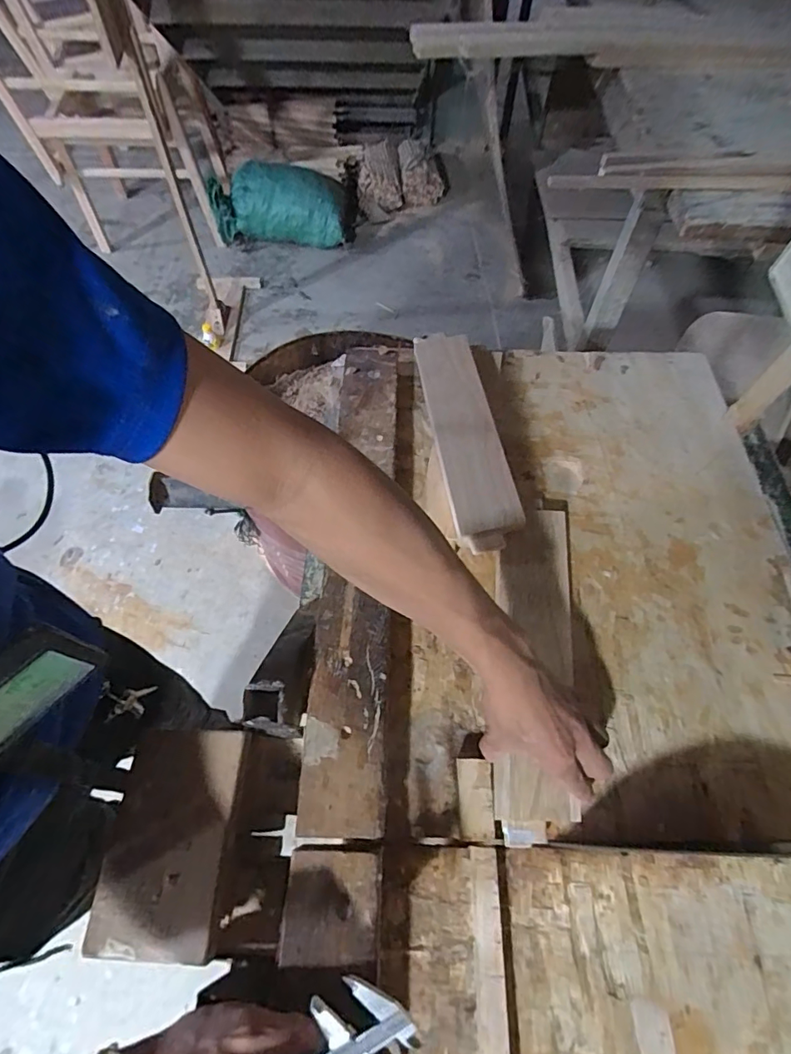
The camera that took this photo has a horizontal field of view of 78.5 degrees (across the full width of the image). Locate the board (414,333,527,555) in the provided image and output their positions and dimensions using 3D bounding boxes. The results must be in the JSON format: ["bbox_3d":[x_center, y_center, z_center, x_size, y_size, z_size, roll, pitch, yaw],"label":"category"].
[{"bbox_3d":[0.084,-0.116,0.580,0.075,0.015,0.317,-10,65,3],"label":"board"}]

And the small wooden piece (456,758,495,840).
[{"bbox_3d":[0.068,0.231,0.410,0.030,0.009,0.059,3,61,-1],"label":"small wooden piece"}]

